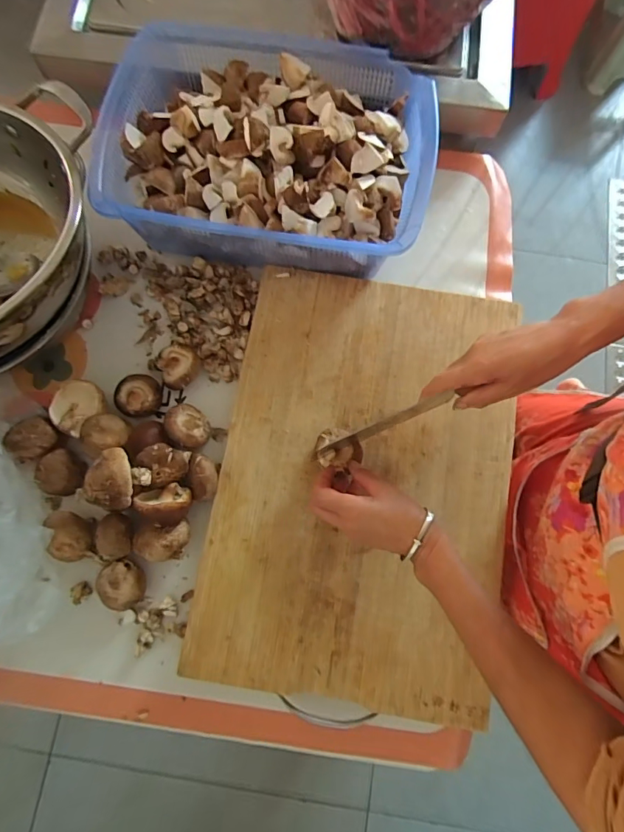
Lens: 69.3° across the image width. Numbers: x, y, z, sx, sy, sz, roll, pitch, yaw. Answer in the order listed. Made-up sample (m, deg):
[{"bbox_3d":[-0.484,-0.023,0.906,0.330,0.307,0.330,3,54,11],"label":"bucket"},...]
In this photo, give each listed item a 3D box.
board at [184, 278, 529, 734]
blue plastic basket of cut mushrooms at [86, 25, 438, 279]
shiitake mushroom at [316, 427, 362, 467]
[{"bbox_3d":[0.060,0.066,0.525,0.327,0.016,0.481,9,78,1],"label":"board"},{"bbox_3d":[-0.057,-0.327,0.554,0.401,0.113,0.285,9,78,1],"label":"blue plastic basket of cut mushrooms"},{"bbox_3d":[0.031,0.036,0.513,0.050,0.027,0.044,1,78,-1],"label":"shiitake mushroom"}]

